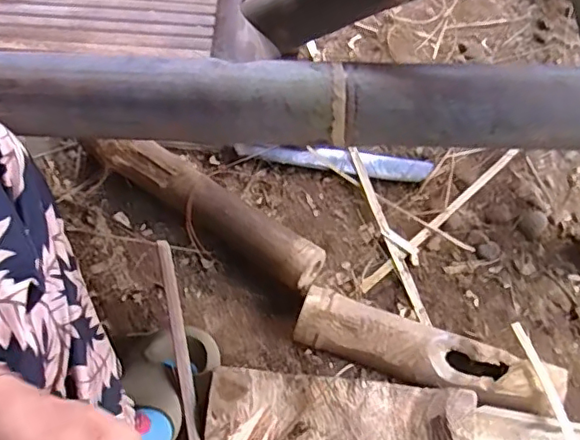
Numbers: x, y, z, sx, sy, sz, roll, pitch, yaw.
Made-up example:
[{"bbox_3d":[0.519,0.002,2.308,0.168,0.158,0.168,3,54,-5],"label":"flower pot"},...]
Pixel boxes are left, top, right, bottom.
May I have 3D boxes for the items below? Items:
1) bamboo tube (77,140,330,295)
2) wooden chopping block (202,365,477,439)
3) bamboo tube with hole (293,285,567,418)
[{"bbox_3d":[-0.117,-0.020,0.789,0.364,0.070,0.065,31,67,14],"label":"bamboo tube"},{"bbox_3d":[0.052,0.235,0.651,0.283,0.072,0.104,5,63,2],"label":"wooden chopping block"},{"bbox_3d":[0.167,0.160,0.703,0.318,0.055,0.082,19,64,10],"label":"bamboo tube with hole"}]

